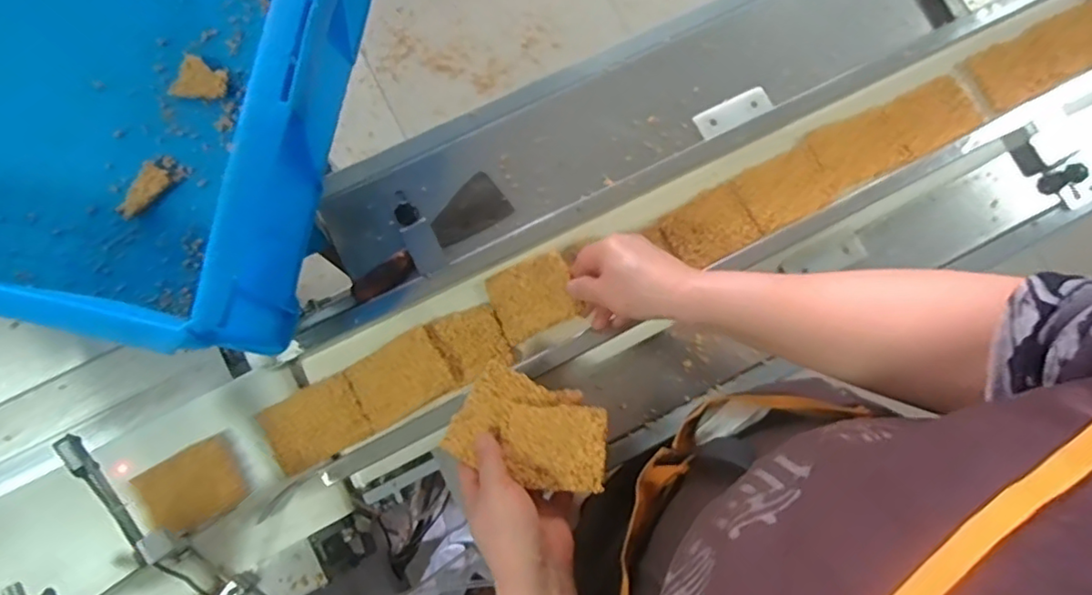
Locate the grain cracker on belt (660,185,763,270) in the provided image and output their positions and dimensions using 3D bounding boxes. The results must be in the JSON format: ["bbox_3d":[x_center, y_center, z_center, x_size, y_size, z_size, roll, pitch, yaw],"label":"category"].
[{"bbox_3d":[0.167,-0.070,0.625,0.085,0.006,0.064,-32,77,-7],"label":"grain cracker on belt"}]

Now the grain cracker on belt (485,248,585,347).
[{"bbox_3d":[-0.013,-0.002,0.590,0.080,0.004,0.067,-27,81,18],"label":"grain cracker on belt"}]

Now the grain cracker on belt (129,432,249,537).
[{"bbox_3d":[-0.332,0.179,0.579,0.079,0.009,0.069,-30,92,-35],"label":"grain cracker on belt"}]

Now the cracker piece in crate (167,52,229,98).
[{"bbox_3d":[-0.298,-0.189,0.532,0.049,0.005,0.039,16,80,1],"label":"cracker piece in crate"}]

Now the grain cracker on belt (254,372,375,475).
[{"bbox_3d":[-0.220,0.121,0.584,0.091,0.008,0.066,-28,89,-6],"label":"grain cracker on belt"}]

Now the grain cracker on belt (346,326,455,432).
[{"bbox_3d":[-0.139,0.076,0.588,0.090,0.012,0.066,-29,77,-6],"label":"grain cracker on belt"}]

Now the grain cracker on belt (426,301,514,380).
[{"bbox_3d":[-0.072,0.044,0.598,0.062,0.011,0.064,-25,76,-5],"label":"grain cracker on belt"}]

